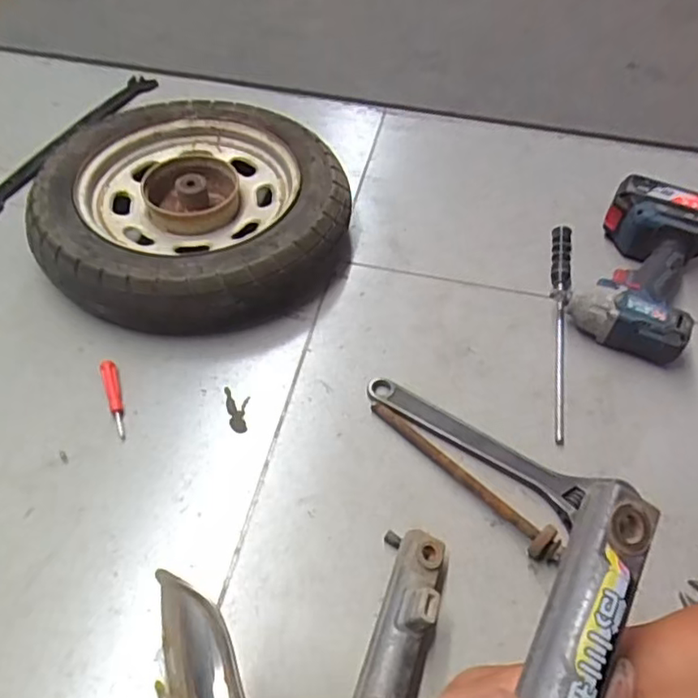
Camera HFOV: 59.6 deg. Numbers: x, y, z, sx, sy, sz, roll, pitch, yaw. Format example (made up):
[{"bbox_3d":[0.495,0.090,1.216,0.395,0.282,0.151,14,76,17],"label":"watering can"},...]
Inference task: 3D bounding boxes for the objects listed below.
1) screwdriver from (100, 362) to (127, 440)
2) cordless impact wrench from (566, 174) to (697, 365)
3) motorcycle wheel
[{"bbox_3d":[-0.244,0.052,0.635,0.016,0.014,0.096,-17,54,-14],"label":"screwdriver"},{"bbox_3d":[0.354,-0.102,0.735,0.126,0.073,0.243,21,54,15],"label":"cordless impact wrench"},{"bbox_3d":[-0.189,-0.199,0.776,0.359,0.078,0.369,1,52,-1],"label":"motorcycle wheel"}]

